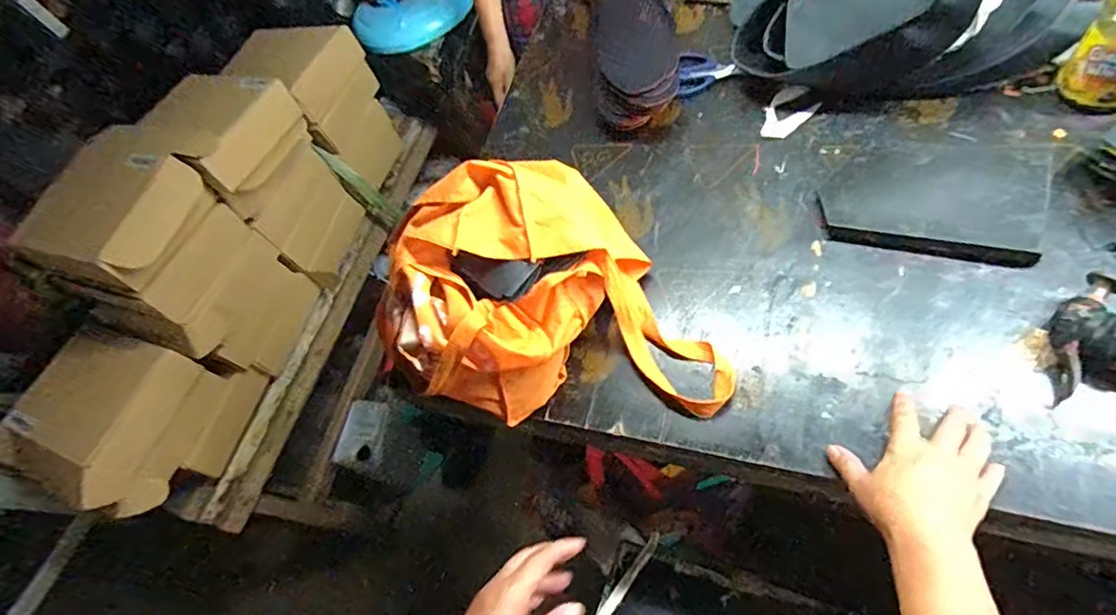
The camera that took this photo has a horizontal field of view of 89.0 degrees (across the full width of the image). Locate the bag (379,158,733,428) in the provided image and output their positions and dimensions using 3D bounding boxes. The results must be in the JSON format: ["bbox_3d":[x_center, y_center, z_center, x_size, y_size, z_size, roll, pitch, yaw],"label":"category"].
[{"bbox_3d":[-0.009,-0.024,0.642,0.363,0.151,0.259,0,60,2],"label":"bag"}]

